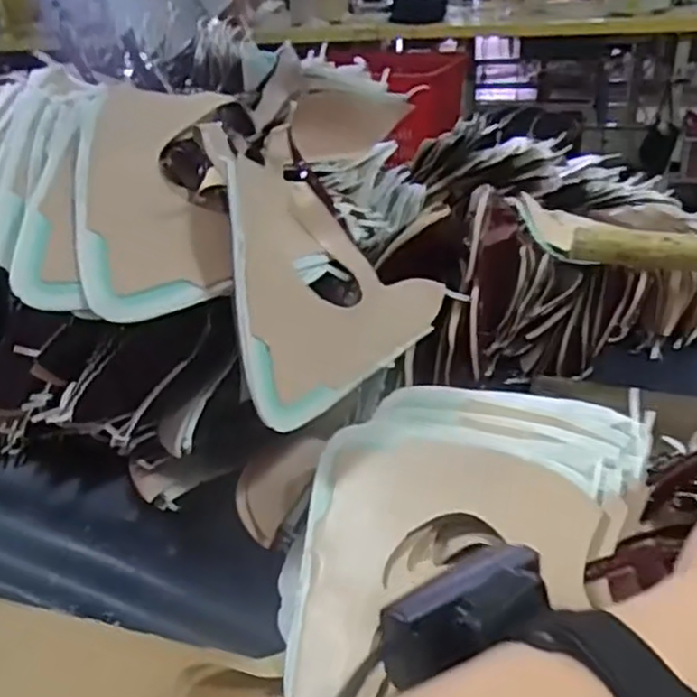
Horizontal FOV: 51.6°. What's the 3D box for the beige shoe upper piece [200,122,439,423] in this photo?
[{"bbox_3d":[-0.033,-0.033,0.479,0.044,0.201,0.168,-19,38,50],"label":"beige shoe upper piece"}]

